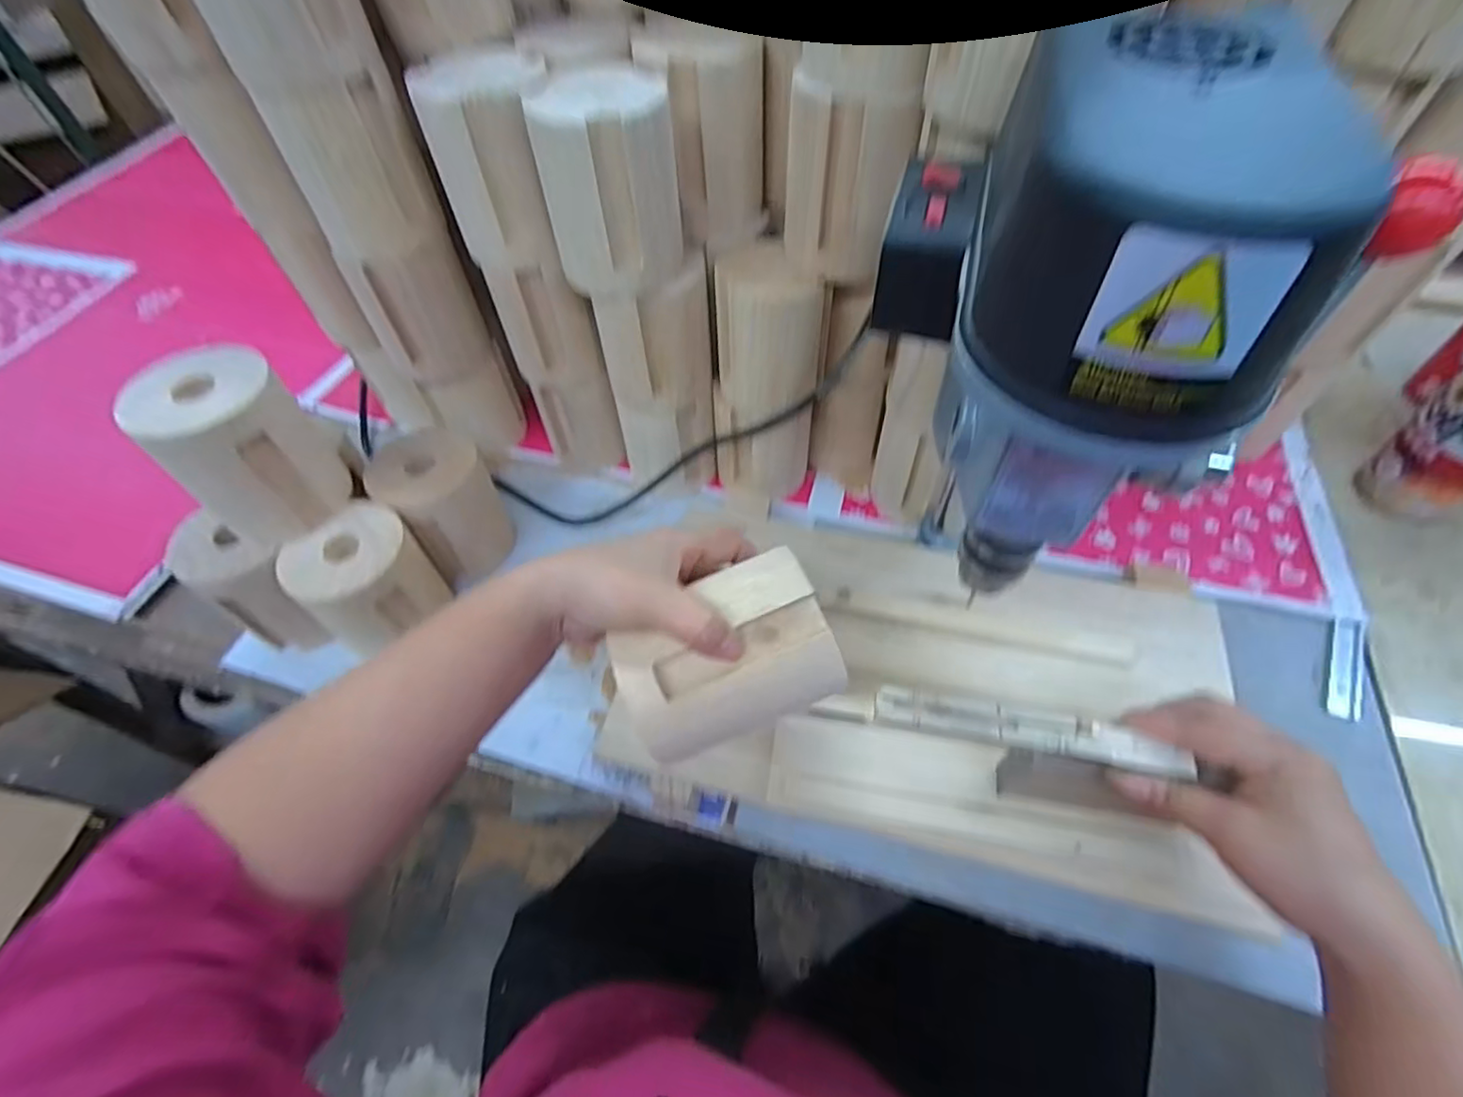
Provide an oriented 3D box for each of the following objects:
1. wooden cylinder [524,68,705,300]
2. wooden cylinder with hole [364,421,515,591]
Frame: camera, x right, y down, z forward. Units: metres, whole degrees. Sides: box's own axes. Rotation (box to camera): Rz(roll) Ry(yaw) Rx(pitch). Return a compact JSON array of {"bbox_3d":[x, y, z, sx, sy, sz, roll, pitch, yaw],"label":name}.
[{"bbox_3d":[-0.069,-0.218,0.381,0.087,0.098,0.072,-13,56,-7],"label":"wooden cylinder"},{"bbox_3d":[-0.218,-0.031,0.490,0.084,0.095,0.073,36,64,24],"label":"wooden cylinder with hole"}]

